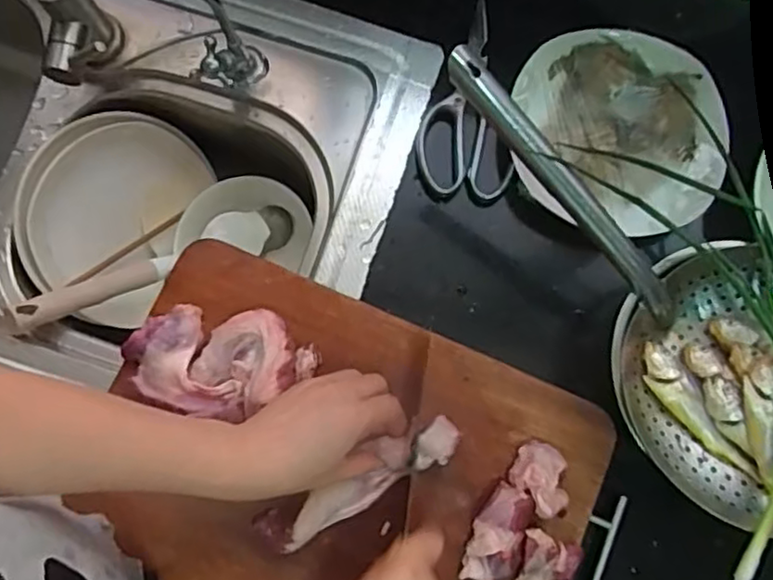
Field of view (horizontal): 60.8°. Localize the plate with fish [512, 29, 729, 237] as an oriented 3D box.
[{"bbox_3d":[0.211,-0.146,0.590,0.179,0.054,0.179,0,79,-1],"label":"plate with fish"}]

